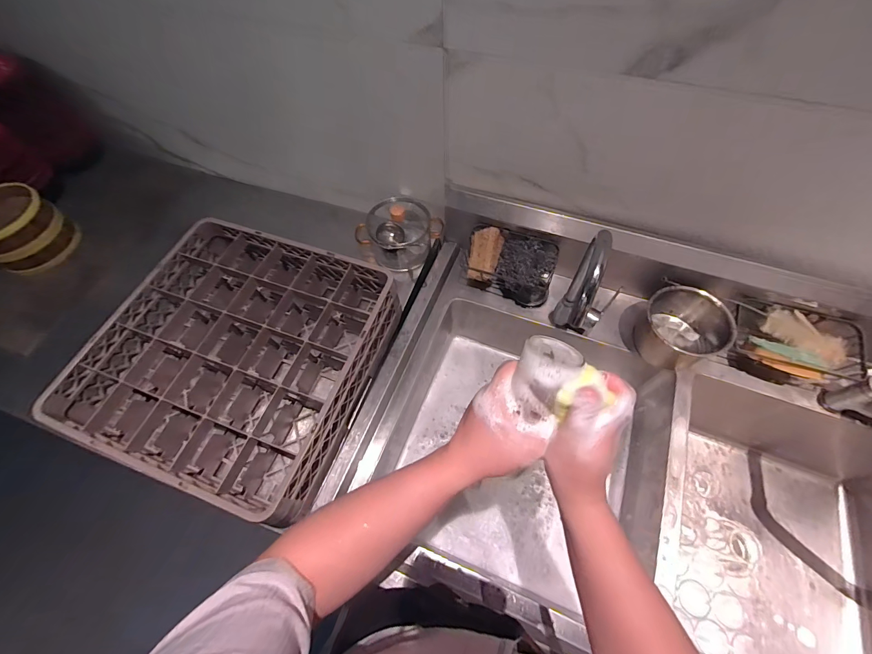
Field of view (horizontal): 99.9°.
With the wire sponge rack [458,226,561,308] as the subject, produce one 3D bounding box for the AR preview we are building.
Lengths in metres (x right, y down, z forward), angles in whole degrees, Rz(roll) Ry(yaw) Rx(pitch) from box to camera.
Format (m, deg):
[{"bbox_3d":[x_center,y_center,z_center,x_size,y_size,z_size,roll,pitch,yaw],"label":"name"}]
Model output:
[{"bbox_3d":[0.164,-0.143,0.826,0.199,0.121,0.125,26,66,15],"label":"wire sponge rack"}]

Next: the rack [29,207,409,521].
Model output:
[{"bbox_3d":[-0.389,0.055,0.752,0.498,0.163,0.486,18,64,11],"label":"rack"}]

